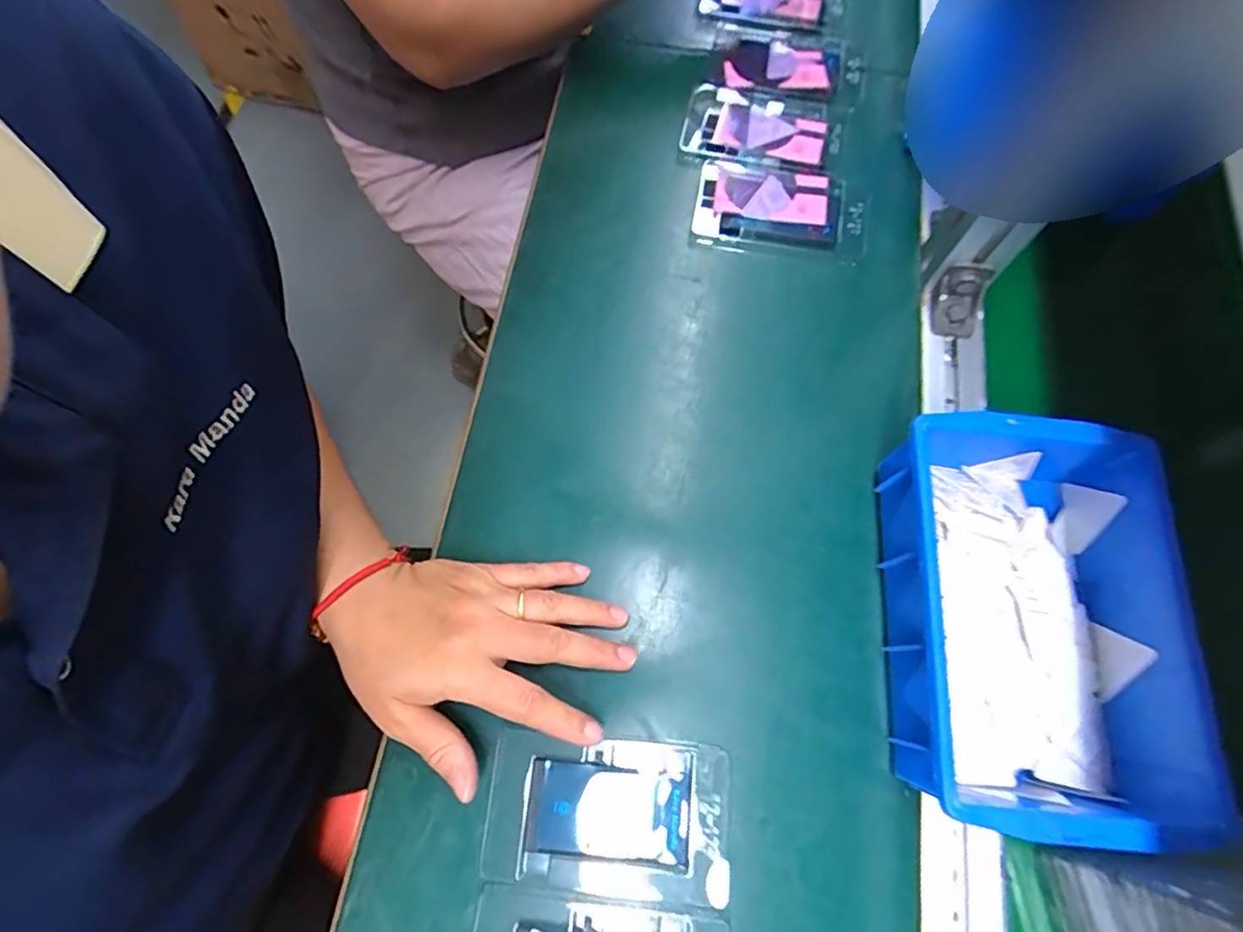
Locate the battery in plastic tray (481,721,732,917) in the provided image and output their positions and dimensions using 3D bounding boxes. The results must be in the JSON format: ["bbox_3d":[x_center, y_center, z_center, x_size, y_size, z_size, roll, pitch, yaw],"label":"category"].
[{"bbox_3d":[-0.008,0.186,0.314,0.126,0.010,0.074,5,70,2],"label":"battery in plastic tray"}]

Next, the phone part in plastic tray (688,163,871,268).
[{"bbox_3d":[0.121,-0.193,0.448,0.127,0.017,0.076,10,70,3],"label":"phone part in plastic tray"}]

